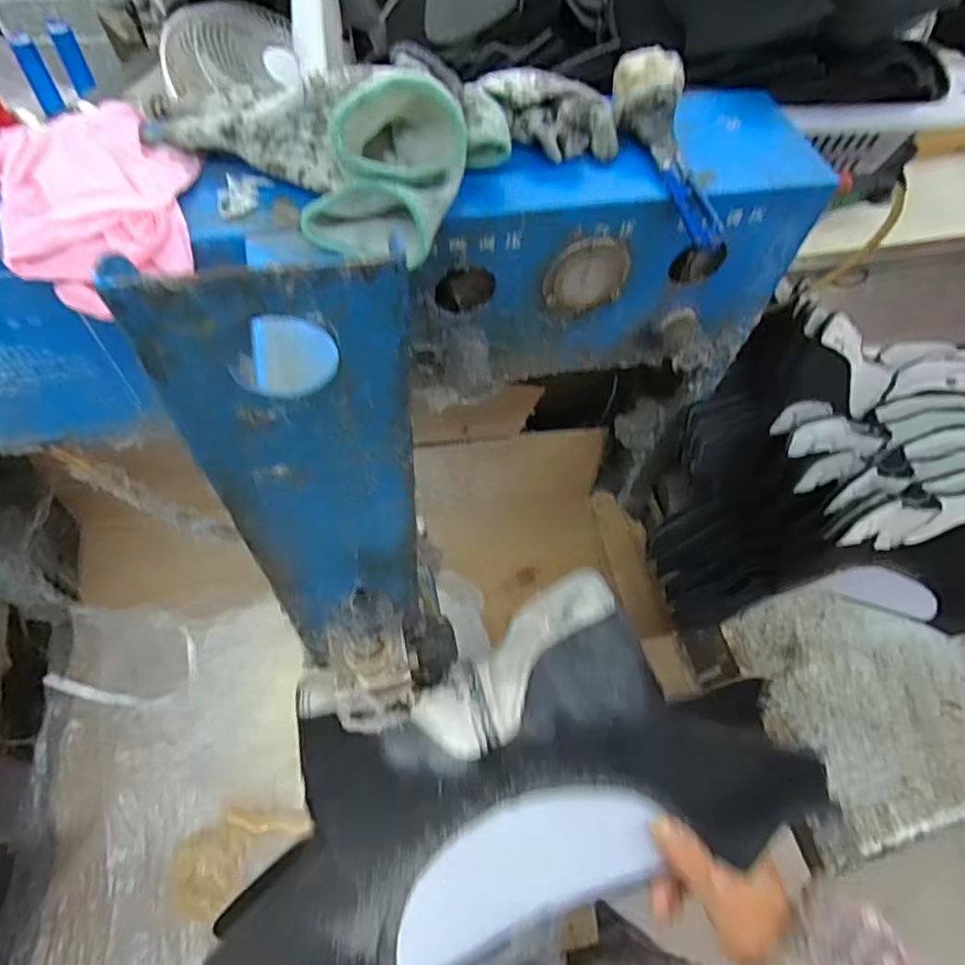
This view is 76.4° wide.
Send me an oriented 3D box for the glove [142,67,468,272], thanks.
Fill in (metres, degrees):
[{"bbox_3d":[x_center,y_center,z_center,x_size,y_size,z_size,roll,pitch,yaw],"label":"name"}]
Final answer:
[{"bbox_3d":[-0.099,-0.181,0.321,0.179,0.070,0.078,22,60,8],"label":"glove"}]

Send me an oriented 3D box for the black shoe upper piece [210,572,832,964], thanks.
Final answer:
[{"bbox_3d":[0.004,0.190,0.376,0.333,0.075,0.180,-21,63,-16],"label":"black shoe upper piece"}]

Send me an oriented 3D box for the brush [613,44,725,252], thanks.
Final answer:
[{"bbox_3d":[0.114,-0.200,0.370,0.036,0.024,0.128,-15,81,-13],"label":"brush"}]

